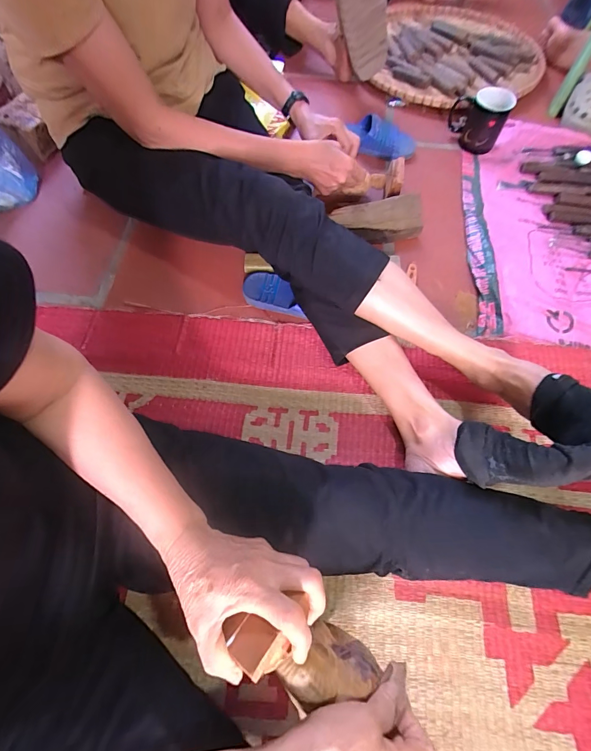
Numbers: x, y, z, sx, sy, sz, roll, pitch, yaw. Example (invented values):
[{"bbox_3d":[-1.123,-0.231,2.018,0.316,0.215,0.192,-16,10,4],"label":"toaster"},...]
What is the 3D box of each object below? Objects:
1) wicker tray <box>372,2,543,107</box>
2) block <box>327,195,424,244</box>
[{"bbox_3d":[0.451,-0.870,0.943,0.408,0.051,0.507,12,66,7],"label":"wicker tray"},{"bbox_3d":[0.156,-0.291,0.666,0.169,0.084,0.039,-4,65,0],"label":"block"}]

